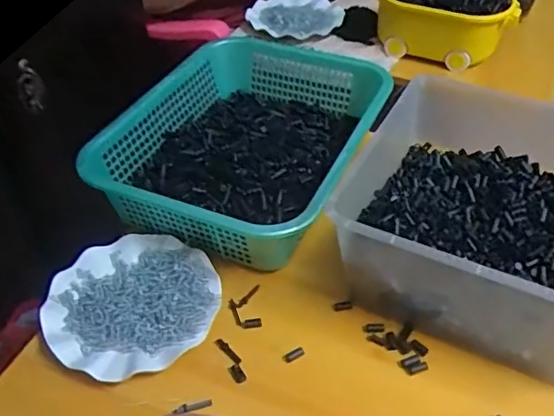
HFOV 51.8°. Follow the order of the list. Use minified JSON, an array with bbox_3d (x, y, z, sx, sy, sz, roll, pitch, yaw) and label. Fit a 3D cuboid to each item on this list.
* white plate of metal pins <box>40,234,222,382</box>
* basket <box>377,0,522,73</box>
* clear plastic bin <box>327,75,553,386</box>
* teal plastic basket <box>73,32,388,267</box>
[{"bbox_3d":[-0.156,0.104,0.618,0.174,0.029,0.175,0,43,0],"label":"white plate of metal pins"},{"bbox_3d":[0.286,-0.332,1.001,0.243,0.106,0.200,14,45,15],"label":"basket"},{"bbox_3d":[0.244,0.003,0.629,0.288,0.140,0.322,18,46,19],"label":"clear plastic bin"},{"bbox_3d":[-0.037,-0.092,0.766,0.293,0.101,0.380,15,45,16],"label":"teal plastic basket"}]

